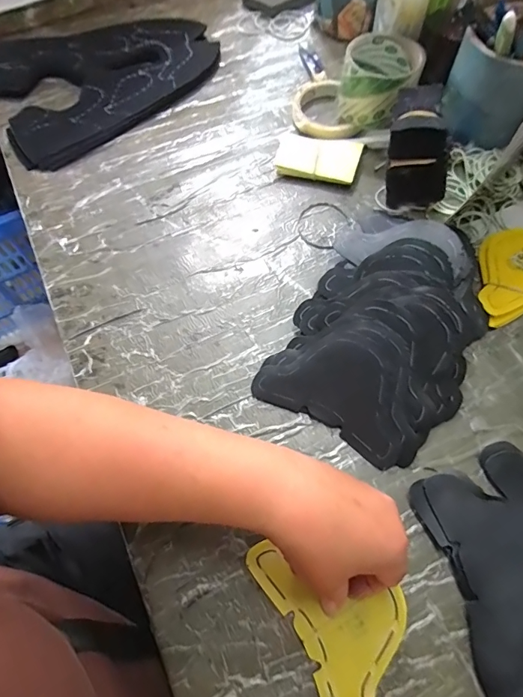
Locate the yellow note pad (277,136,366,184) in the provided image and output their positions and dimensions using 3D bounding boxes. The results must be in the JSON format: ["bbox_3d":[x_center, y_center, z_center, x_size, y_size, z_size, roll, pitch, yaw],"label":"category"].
[{"bbox_3d":[0.064,-0.224,0.493,0.097,0.022,0.059,16,67,10],"label":"yellow note pad"}]

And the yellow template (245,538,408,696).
[{"bbox_3d":[0.055,0.187,0.302,0.083,0.005,0.125,-29,67,-11],"label":"yellow template"}]

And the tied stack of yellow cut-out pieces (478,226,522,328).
[{"bbox_3d":[0.274,-0.083,0.426,0.139,0.015,0.094,-17,65,-5],"label":"tied stack of yellow cut-out pieces"}]

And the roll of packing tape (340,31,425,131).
[{"bbox_3d":[0.138,-0.310,0.497,0.082,0.075,0.095,16,67,10],"label":"roll of packing tape"}]

